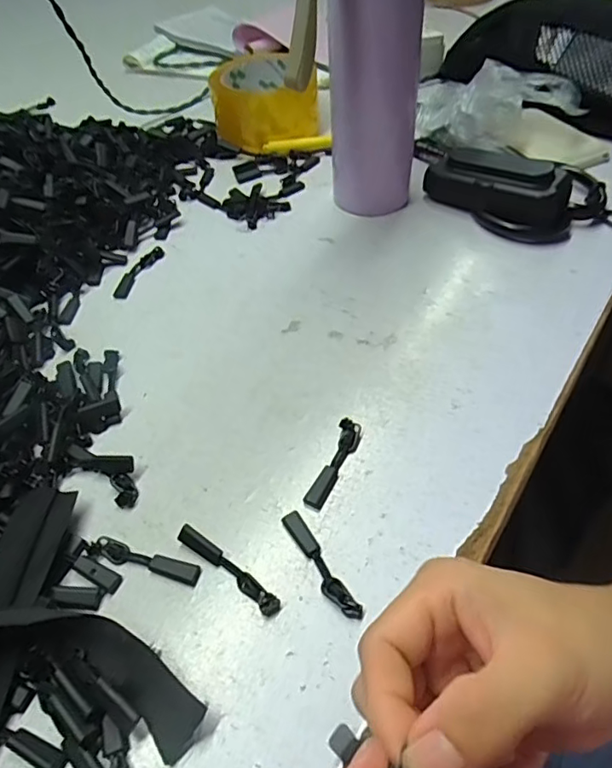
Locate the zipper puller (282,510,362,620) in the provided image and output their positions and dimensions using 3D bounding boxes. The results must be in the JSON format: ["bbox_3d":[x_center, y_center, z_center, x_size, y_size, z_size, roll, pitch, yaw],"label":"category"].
[{"bbox_3d":[0.007,0.085,0.254,0.011,0.006,0.059,-27,53,-18],"label":"zipper puller"}]

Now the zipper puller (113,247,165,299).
[{"bbox_3d":[-0.129,-0.086,0.411,0.013,0.005,0.058,17,53,17],"label":"zipper puller"}]

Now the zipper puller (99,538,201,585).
[{"bbox_3d":[-0.077,0.086,0.261,0.054,0.004,0.010,12,52,13],"label":"zipper puller"}]

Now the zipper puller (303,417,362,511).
[{"bbox_3d":[0.016,0.042,0.289,0.012,0.006,0.056,18,53,17],"label":"zipper puller"}]

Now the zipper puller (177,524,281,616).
[{"bbox_3d":[-0.037,0.087,0.254,0.059,0.009,0.010,30,58,26],"label":"zipper puller"}]

